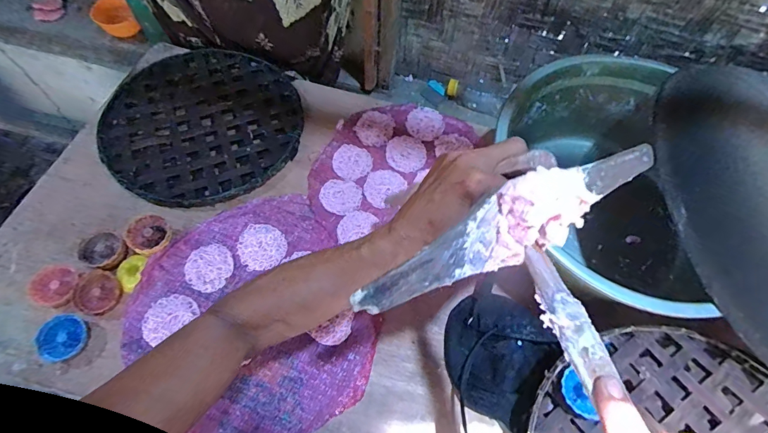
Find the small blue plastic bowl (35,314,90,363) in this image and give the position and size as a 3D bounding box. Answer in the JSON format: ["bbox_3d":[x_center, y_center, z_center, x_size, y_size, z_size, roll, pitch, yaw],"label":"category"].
[{"bbox_3d":[-0.441,0.167,0.539,0.059,0.010,0.061,4,74,-14],"label":"small blue plastic bowl"}]

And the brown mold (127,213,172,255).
[{"bbox_3d":[-0.361,0.029,0.607,0.057,0.023,0.067,-40,70,-20],"label":"brown mold"}]

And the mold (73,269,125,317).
[{"bbox_3d":[-0.415,0.110,0.573,0.063,0.013,0.058,1,62,-1],"label":"mold"}]

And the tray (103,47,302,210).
[{"bbox_3d":[-0.338,-0.187,0.752,0.343,0.048,0.370,1,62,-1],"label":"tray"}]

